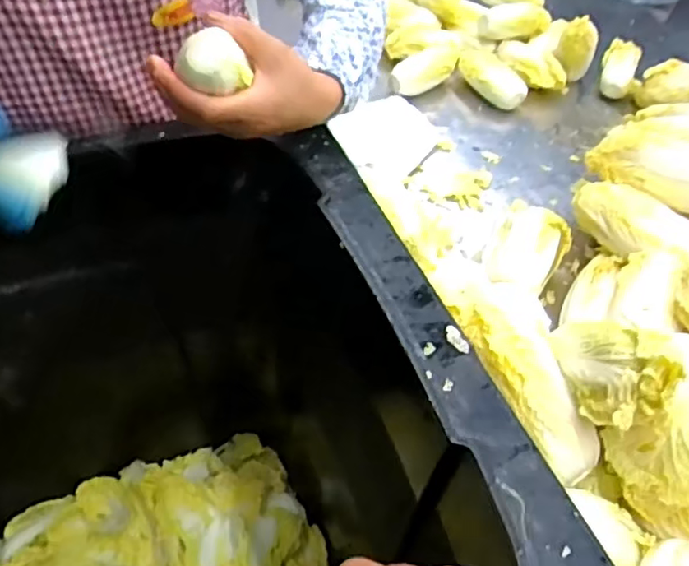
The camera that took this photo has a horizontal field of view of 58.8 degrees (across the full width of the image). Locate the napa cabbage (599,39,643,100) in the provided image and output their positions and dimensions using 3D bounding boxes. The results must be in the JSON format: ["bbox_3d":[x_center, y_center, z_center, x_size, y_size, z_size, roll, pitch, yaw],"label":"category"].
[{"bbox_3d":[0.414,-0.324,0.918,0.044,0.038,0.106,14,72,6],"label":"napa cabbage"}]

